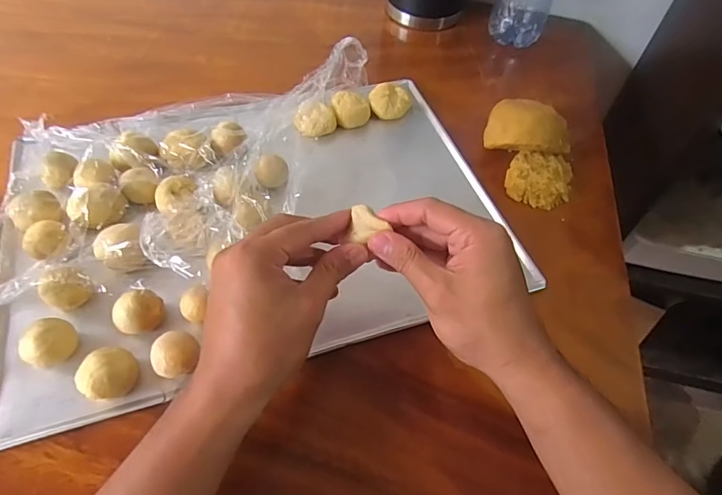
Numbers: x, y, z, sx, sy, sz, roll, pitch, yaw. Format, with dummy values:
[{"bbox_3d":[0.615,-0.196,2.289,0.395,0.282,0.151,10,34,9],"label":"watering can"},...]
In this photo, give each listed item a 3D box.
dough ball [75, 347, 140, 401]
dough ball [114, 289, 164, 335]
[{"bbox_3d":[-0.184,0.091,0.327,0.033,0.029,0.037,26,56,15],"label":"dough ball"},{"bbox_3d":[-0.176,0.052,0.359,0.037,0.030,0.030,-34,62,-25],"label":"dough ball"}]

